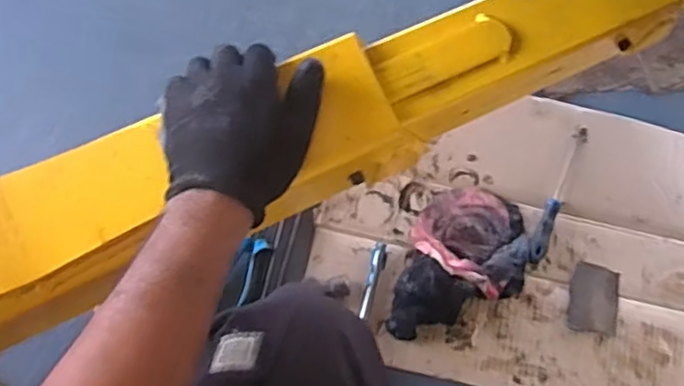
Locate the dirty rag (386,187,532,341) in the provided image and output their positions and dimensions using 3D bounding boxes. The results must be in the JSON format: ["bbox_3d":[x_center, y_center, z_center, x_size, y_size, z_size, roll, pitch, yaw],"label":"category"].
[{"bbox_3d":[0.174,0.101,0.889,0.162,0.071,0.232,20,75,2],"label":"dirty rag"}]

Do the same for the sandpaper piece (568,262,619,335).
[{"bbox_3d":[0.361,0.149,0.908,0.070,0.013,0.098,13,75,0],"label":"sandpaper piece"}]

